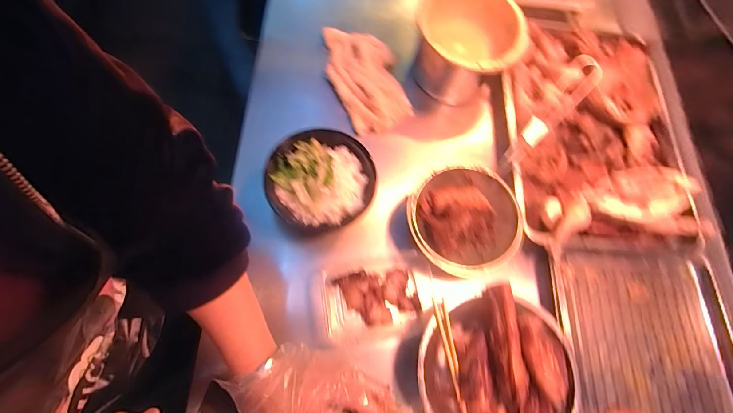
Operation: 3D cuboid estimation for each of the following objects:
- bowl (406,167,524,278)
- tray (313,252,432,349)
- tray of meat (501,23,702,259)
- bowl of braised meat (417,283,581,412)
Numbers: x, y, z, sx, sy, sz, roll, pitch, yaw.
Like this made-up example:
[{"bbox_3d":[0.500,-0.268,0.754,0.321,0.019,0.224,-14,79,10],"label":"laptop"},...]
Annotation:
[{"bbox_3d":[0.156,0.020,0.553,0.185,0.060,0.177,2,70,-7],"label":"bowl"},{"bbox_3d":[0.012,0.141,0.530,0.181,0.034,0.116,-9,72,-11],"label":"tray"},{"bbox_3d":[0.427,-0.162,0.641,0.345,0.076,0.487,4,70,-6],"label":"tray of meat"},{"bbox_3d":[0.175,0.229,0.466,0.209,0.082,0.211,2,70,-7],"label":"bowl of braised meat"}]

